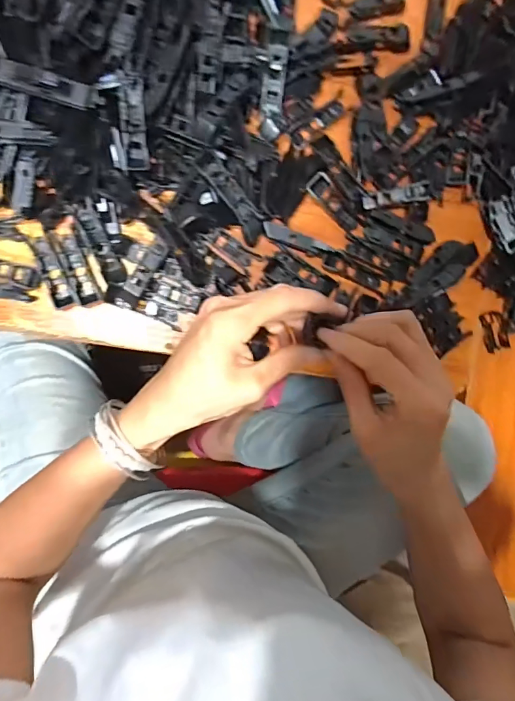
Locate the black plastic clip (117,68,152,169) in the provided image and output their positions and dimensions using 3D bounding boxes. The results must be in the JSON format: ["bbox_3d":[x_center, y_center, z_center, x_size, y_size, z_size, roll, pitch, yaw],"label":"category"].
[{"bbox_3d":[-0.094,-0.175,0.331,0.020,0.007,0.067,-2,106,3],"label":"black plastic clip"}]

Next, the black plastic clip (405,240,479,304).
[{"bbox_3d":[0.170,-0.074,0.399,0.081,0.016,0.031,-41,99,-5],"label":"black plastic clip"}]

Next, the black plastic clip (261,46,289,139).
[{"bbox_3d":[0.013,-0.216,0.361,0.018,0.010,0.067,3,109,-9],"label":"black plastic clip"}]

